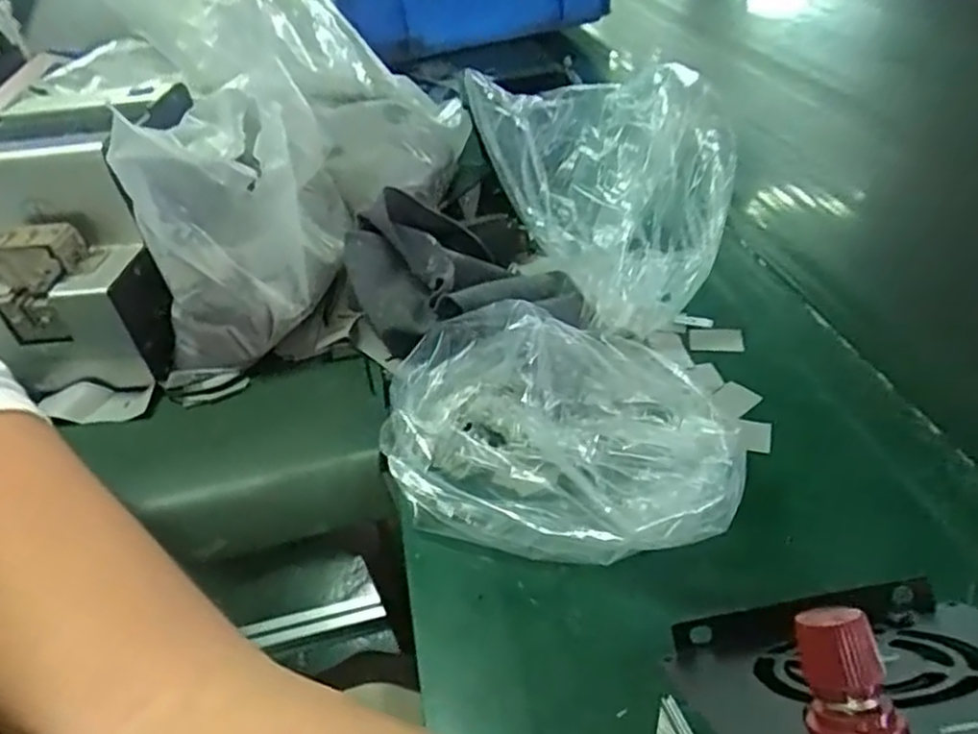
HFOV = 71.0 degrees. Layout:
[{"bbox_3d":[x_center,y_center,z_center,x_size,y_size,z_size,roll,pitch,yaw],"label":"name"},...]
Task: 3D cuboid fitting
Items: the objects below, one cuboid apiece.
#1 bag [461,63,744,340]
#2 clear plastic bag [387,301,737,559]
[{"bbox_3d":[0.078,-0.114,0.465,0.165,0.127,0.161,5,40,14],"label":"bag"},{"bbox_3d":[0.028,0.032,0.355,0.187,0.064,0.123,7,40,16],"label":"clear plastic bag"}]

